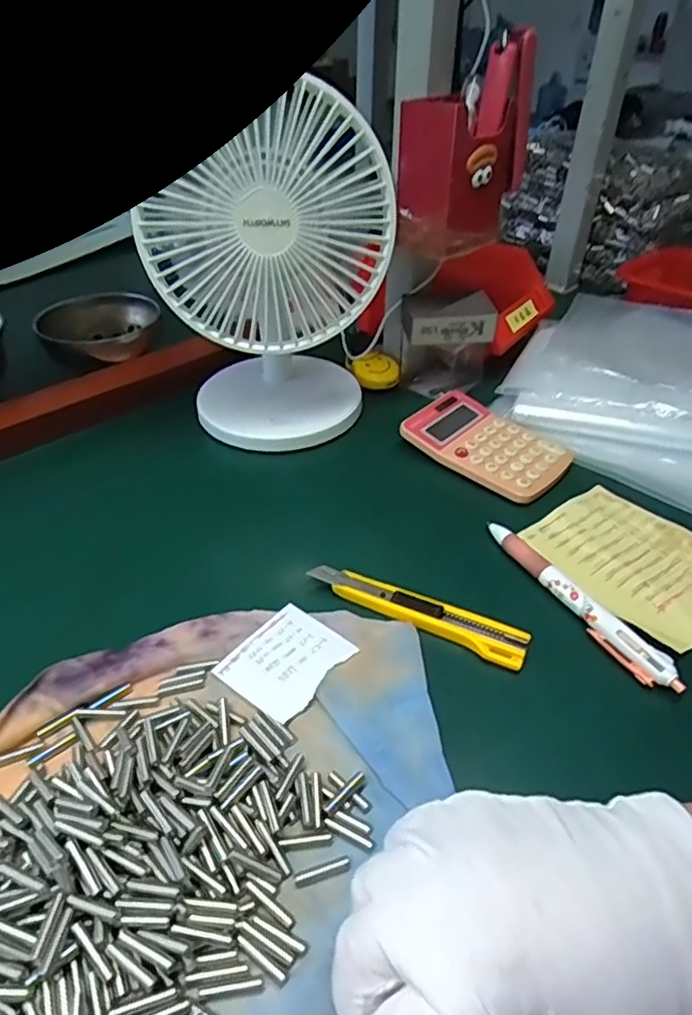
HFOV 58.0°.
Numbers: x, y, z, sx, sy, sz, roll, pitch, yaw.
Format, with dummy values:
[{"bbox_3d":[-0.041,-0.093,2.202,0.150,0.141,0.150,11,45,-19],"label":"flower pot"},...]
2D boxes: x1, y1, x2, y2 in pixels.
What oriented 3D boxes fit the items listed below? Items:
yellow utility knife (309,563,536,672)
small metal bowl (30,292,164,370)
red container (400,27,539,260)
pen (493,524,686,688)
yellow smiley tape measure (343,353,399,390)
[{"bbox_3d":[0.039,0.058,0.352,0.125,0.008,0.019,19,42,22],"label":"yellow utility knife"},{"bbox_3d":[-0.227,-0.157,0.575,0.100,0.045,0.089,-19,42,-22],"label":"small metal bowl"},{"bbox_3d":[0.085,-0.257,0.453,0.060,0.119,0.095,28,46,30],"label":"red container"},{"bbox_3d":[0.130,0.051,0.357,0.013,0.014,0.138,-19,42,-22],"label":"pen"},{"bbox_3d":[0.024,-0.123,0.559,0.047,0.021,0.032,0,39,0],"label":"yellow smiley tape measure"}]

